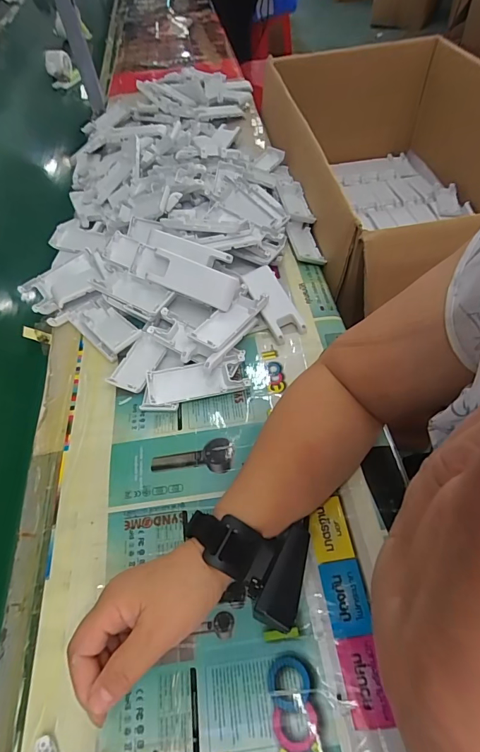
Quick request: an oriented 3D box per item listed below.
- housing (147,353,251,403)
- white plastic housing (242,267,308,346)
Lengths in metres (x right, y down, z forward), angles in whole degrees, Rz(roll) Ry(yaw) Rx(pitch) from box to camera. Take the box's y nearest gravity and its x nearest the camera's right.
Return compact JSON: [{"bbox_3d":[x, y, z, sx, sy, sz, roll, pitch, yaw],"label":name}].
[{"bbox_3d":[-0.044,0.004,0.421,0.104,0.025,0.037,-12,54,-4],"label":"housing"},{"bbox_3d":[0.039,-0.087,0.467,0.040,0.017,0.098,-22,75,-11],"label":"white plastic housing"}]

